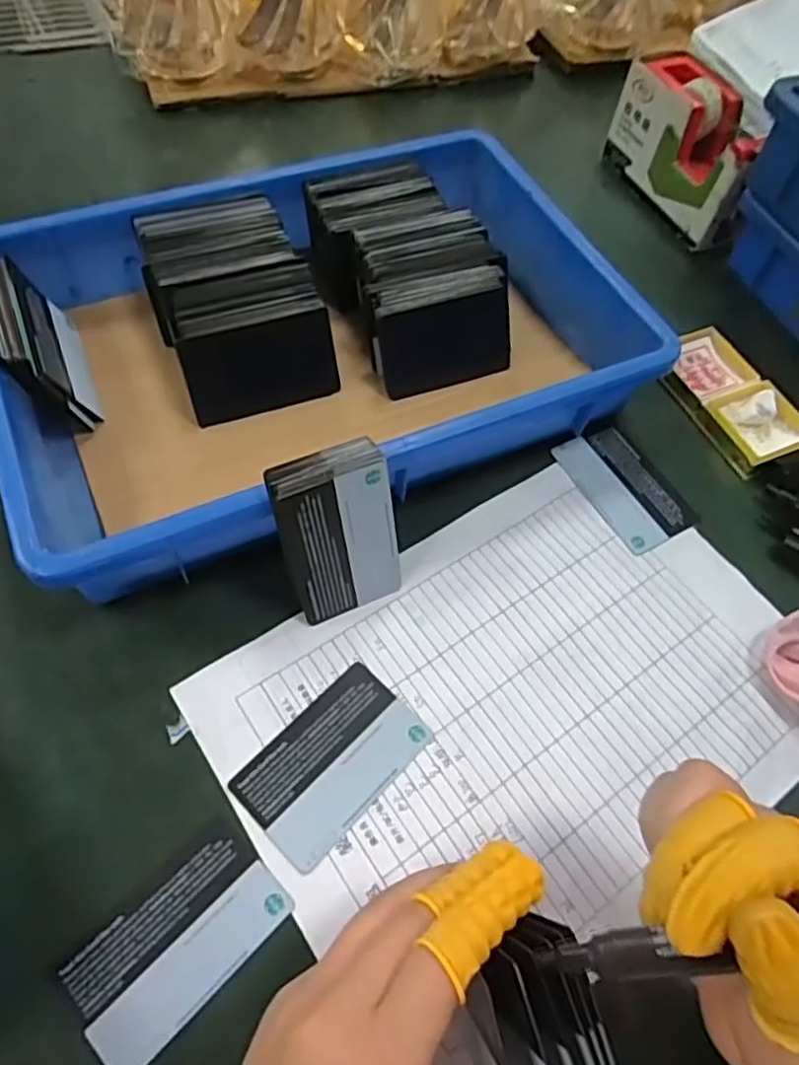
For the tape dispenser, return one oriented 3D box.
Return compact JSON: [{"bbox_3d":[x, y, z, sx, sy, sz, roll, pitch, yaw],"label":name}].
[{"bbox_3d":[0.231,-0.300,0.535,0.051,0.088,0.138,-21,64,-16],"label":"tape dispenser"}]

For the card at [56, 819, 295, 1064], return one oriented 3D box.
[{"bbox_3d":[-0.090,0.166,0.275,0.082,0.004,0.050,-39,70,-25],"label":"card"}]

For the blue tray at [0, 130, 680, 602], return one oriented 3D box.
[{"bbox_3d":[-0.054,-0.123,0.413,0.357,0.061,0.244,-23,65,-17],"label":"blue tray"}]

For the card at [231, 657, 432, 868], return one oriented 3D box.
[{"bbox_3d":[-0.031,0.106,0.315,0.053,0.004,0.084,41,65,17],"label":"card"}]

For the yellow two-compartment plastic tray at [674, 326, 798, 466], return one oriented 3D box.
[{"bbox_3d":[0.221,-0.093,0.450,0.052,0.019,0.112,-15,63,-13],"label":"yellow two-compartment plastic tray"}]

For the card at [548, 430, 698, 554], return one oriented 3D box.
[{"bbox_3d":[0.138,-0.030,0.412,0.051,0.004,0.083,-25,65,-17],"label":"card"}]

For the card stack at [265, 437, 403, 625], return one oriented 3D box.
[{"bbox_3d":[-0.030,0.002,0.332,0.056,0.087,0.015,-21,41,-16],"label":"card stack"}]

